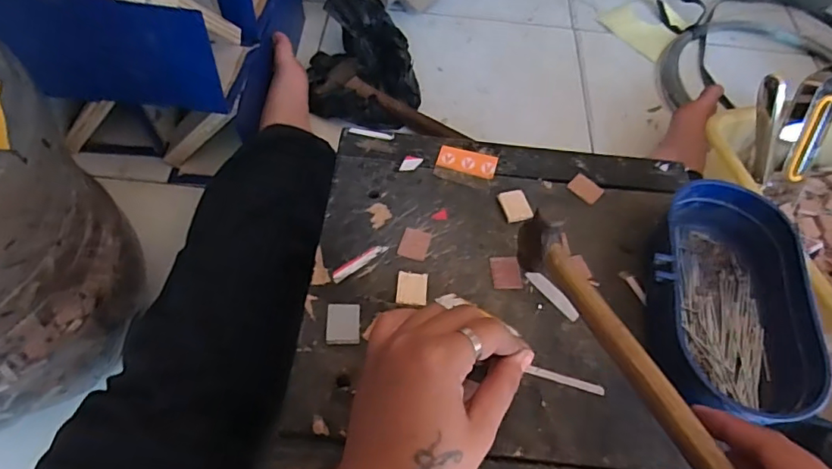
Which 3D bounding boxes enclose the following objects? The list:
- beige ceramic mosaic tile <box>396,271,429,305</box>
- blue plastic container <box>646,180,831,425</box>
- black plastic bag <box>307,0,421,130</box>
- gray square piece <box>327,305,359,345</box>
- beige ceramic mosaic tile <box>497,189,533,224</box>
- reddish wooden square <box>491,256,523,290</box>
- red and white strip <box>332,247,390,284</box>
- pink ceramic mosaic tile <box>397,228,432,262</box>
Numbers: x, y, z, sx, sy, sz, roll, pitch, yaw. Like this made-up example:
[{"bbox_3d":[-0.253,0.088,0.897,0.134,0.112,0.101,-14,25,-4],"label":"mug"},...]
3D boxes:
[{"bbox_3d":[-0.002,0.036,0.344,0.019,0.005,0.023,6,57,0],"label":"beige ceramic mosaic tile"},{"bbox_3d":[0.191,0.039,0.332,0.093,0.048,0.160,12,58,4],"label":"blue plastic container"},{"bbox_3d":[-0.074,-0.237,0.717,0.142,0.084,0.189,-5,58,-7],"label":"black plastic bag"},{"bbox_3d":[-0.045,0.055,0.325,0.020,0.005,0.025,0,58,-4],"label":"gray square piece"},{"bbox_3d":[0.073,-0.021,0.386,0.021,0.004,0.028,-10,59,-10],"label":"beige ceramic mosaic tile"},{"bbox_3d":[0.062,0.026,0.358,0.020,0.004,0.024,-2,58,-5],"label":"reddish wooden square"},{"bbox_3d":[-0.038,0.018,0.354,0.043,0.004,0.008,-34,66,-22],"label":"red and white strip"},{"bbox_3d":[-0.001,0.006,0.365,0.020,0.004,0.024,15,58,6],"label":"pink ceramic mosaic tile"}]

